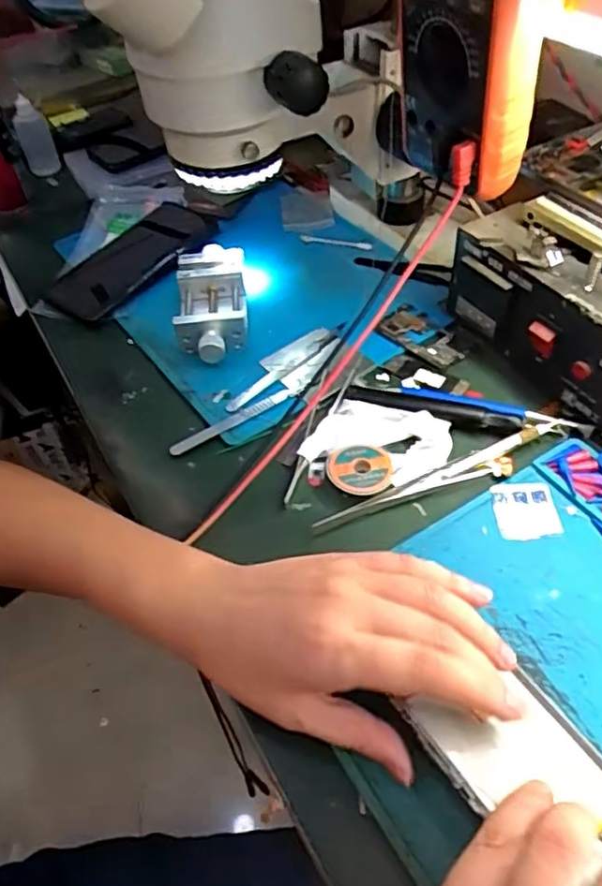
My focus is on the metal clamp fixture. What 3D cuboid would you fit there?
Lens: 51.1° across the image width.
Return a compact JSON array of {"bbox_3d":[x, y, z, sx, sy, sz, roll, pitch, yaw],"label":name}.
[{"bbox_3d":[-0.075,-0.116,0.527,0.056,0.033,0.123,-6,49,0],"label":"metal clamp fixture"}]

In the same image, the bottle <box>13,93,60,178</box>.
[{"bbox_3d":[-0.302,-0.346,0.714,0.034,0.076,0.036,-23,51,-16],"label":"bottle"}]

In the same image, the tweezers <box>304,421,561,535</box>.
[{"bbox_3d":[0.093,0.022,0.408,0.181,0.007,0.015,-22,50,-13],"label":"tweezers"}]

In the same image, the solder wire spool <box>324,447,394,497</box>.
[{"bbox_3d":[0.039,0.018,0.417,0.042,0.008,0.038,-8,49,-1],"label":"solder wire spool"}]

